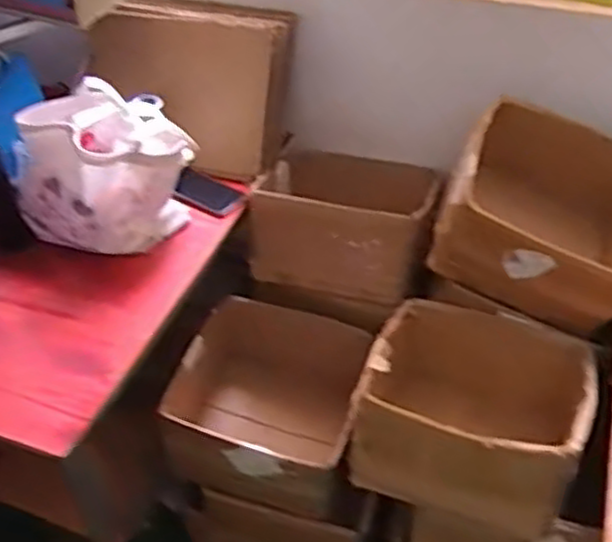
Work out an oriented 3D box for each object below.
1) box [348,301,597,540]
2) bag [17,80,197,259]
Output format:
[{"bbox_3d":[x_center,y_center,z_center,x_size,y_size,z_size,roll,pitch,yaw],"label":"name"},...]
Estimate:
[{"bbox_3d":[0.280,0.225,1.245,0.358,0.205,0.386,15,44,16],"label":"box"},{"bbox_3d":[-0.356,-0.184,1.348,0.300,0.246,0.200,-13,43,-14],"label":"bag"}]

